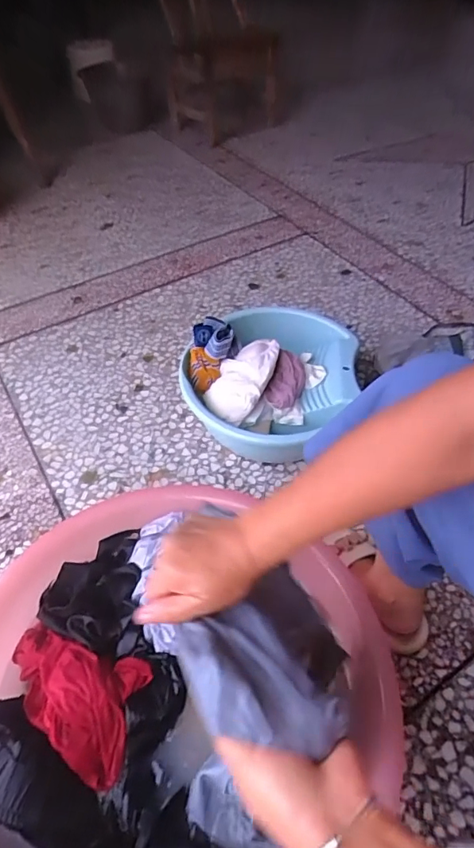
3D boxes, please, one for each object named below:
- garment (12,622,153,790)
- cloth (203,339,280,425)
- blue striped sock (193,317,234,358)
[{"bbox_3d":[-0.204,0.315,0.542,0.175,0.054,0.123,13,52,11],"label":"garment"},{"bbox_3d":[0.007,-0.088,0.863,0.106,0.038,0.175,14,66,25],"label":"cloth"},{"bbox_3d":[-0.044,-0.164,0.900,0.076,0.045,0.078,-9,51,-7],"label":"blue striped sock"}]

